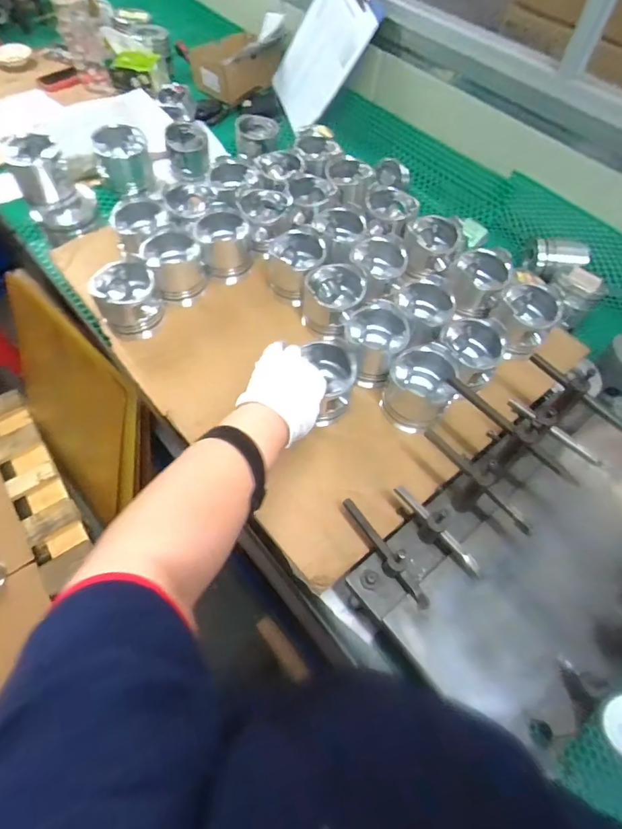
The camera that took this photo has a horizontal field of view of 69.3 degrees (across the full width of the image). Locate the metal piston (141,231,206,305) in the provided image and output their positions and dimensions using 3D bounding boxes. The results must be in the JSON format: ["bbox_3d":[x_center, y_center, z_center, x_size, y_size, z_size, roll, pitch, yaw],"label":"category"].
[{"bbox_3d":[-0.218,-0.236,0.731,0.083,0.106,0.083,1,59,-2],"label":"metal piston"}]

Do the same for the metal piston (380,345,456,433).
[{"bbox_3d":[0.150,-0.040,0.621,0.085,0.106,0.094,23,61,11],"label":"metal piston"}]

